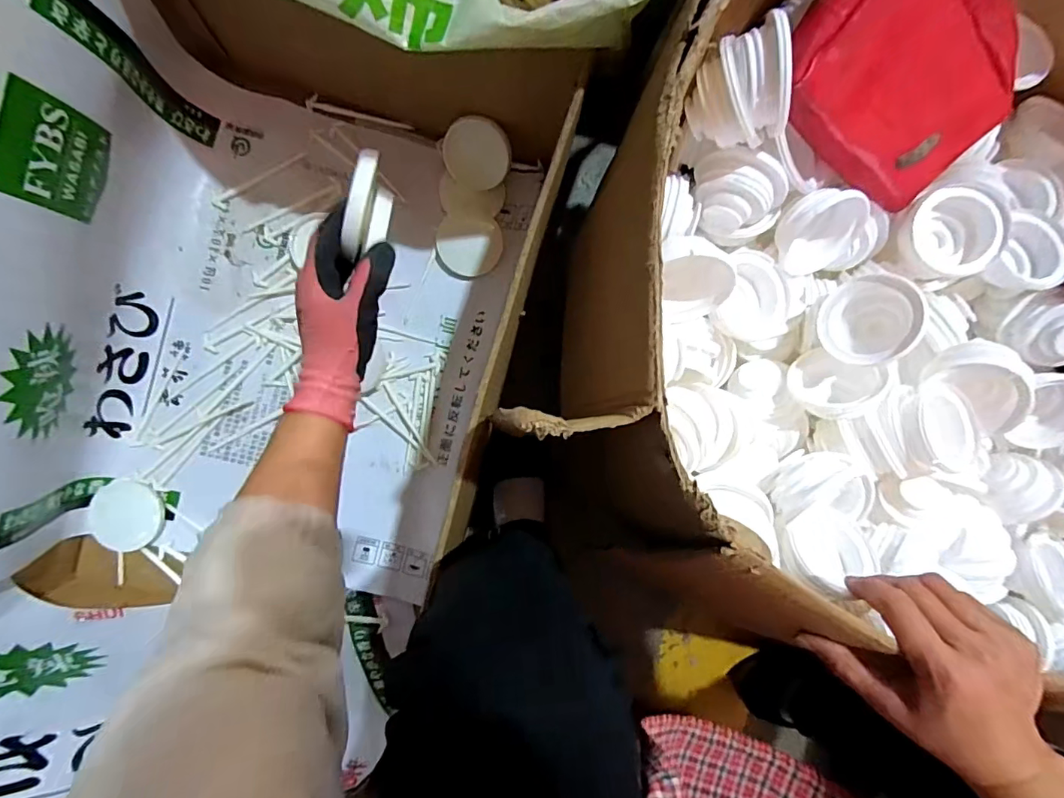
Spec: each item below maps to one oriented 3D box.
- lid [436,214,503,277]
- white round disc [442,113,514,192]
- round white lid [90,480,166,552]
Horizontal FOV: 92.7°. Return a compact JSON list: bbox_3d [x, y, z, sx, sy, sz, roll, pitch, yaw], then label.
[{"bbox_3d":[-0.079,-0.194,0.646,0.080,0.013,0.072,3,90,-7],"label":"lid"},{"bbox_3d":[-0.066,-0.292,0.605,0.076,0.005,0.080,3,121,5],"label":"white round disc"},{"bbox_3d":[-0.475,0.137,0.596,0.073,0.017,0.079,0,91,-7],"label":"round white lid"}]

